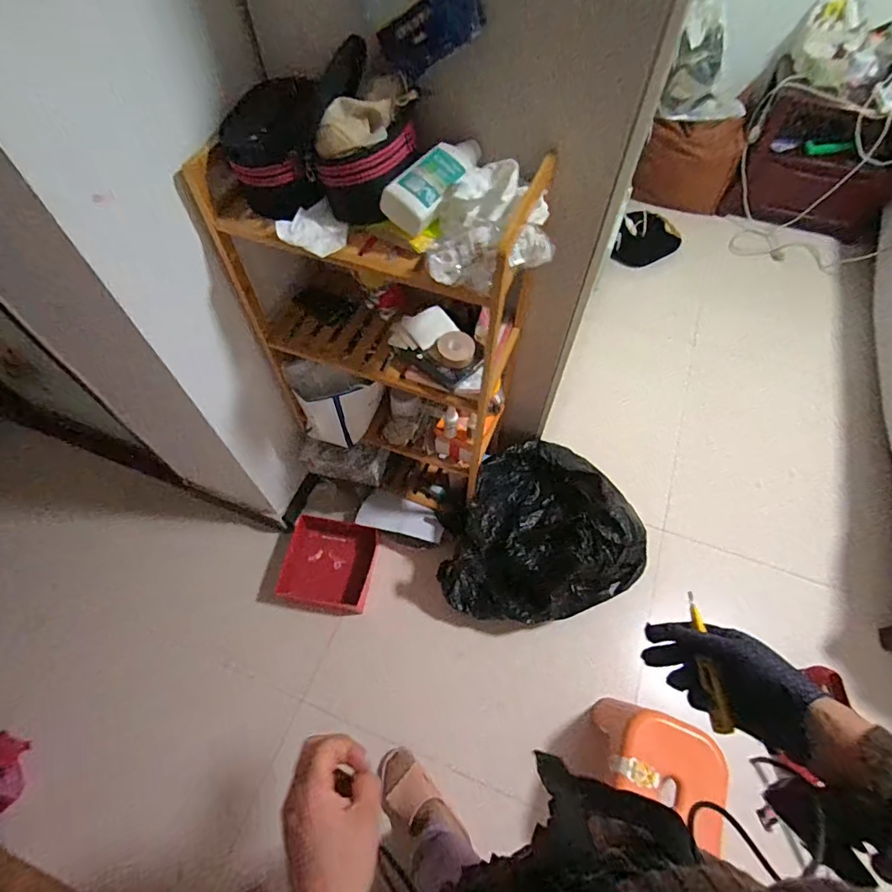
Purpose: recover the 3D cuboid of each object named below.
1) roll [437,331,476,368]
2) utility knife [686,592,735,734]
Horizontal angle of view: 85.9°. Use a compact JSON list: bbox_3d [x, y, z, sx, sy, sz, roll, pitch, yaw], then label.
[{"bbox_3d":[0.022,-0.194,0.951,0.072,0.021,0.078,1,60,-1],"label":"roll"},{"bbox_3d":[0.260,0.213,0.477,0.012,0.020,0.128,0,64,-2],"label":"utility knife"}]

